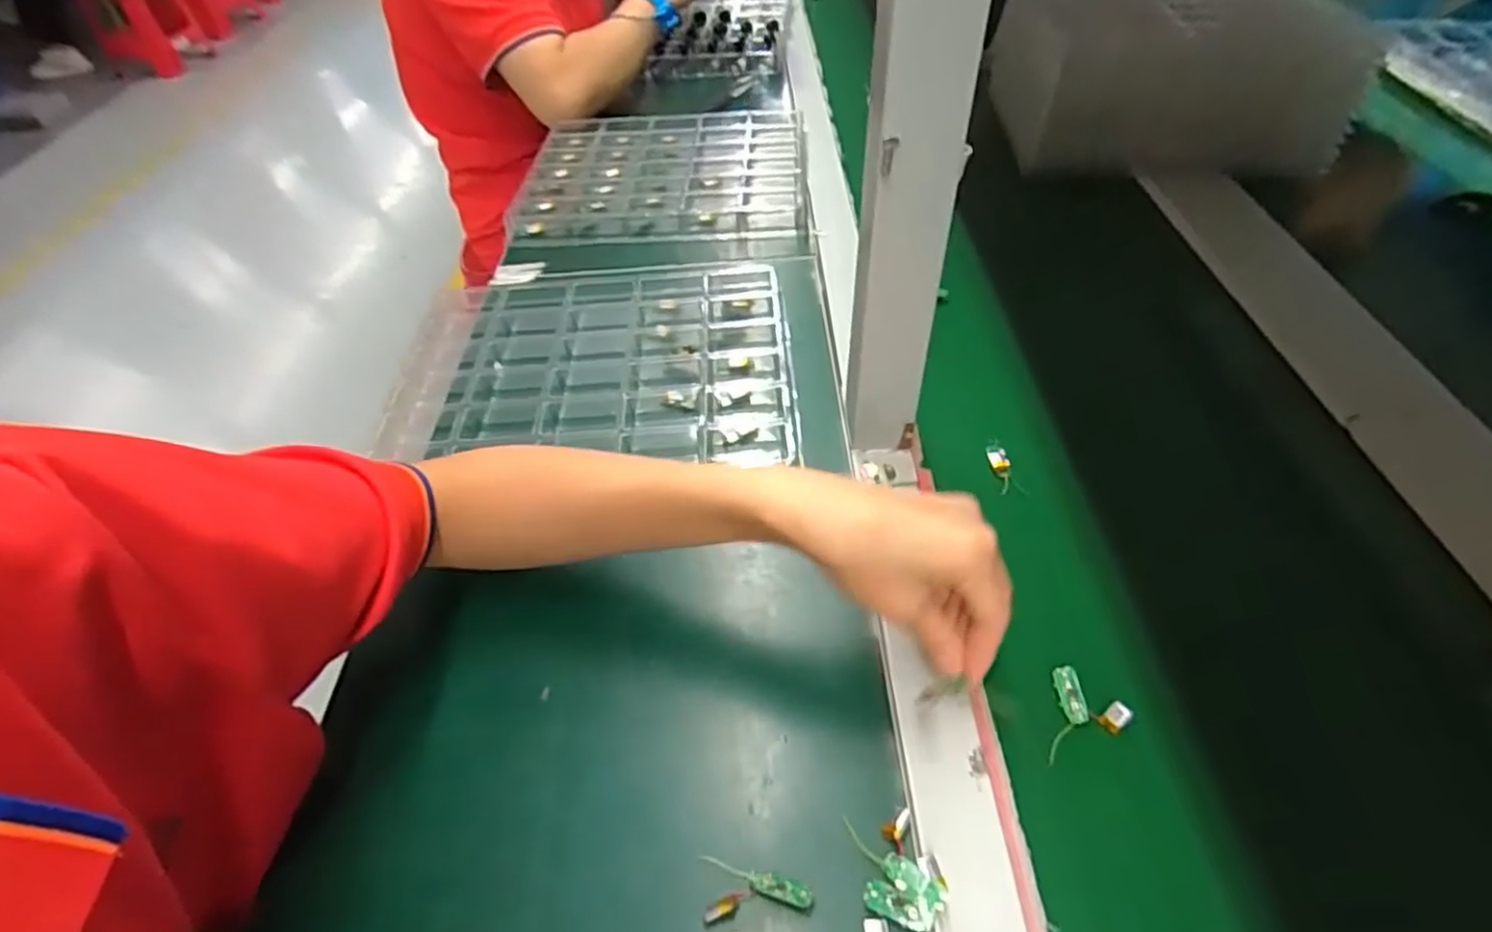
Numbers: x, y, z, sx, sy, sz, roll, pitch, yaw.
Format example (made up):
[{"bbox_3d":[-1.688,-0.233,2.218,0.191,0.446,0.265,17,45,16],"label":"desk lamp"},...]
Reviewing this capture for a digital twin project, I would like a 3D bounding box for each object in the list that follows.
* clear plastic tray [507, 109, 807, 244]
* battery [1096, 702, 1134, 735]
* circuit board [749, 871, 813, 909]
[{"bbox_3d":[-0.084,-0.325,0.773,0.290,0.024,0.234,1,48,4],"label":"clear plastic tray"},{"bbox_3d":[0.191,0.131,0.373,0.013,0.010,0.011,-34,54,-24],"label":"battery"},{"bbox_3d":[0.015,0.184,0.314,0.027,0.004,0.009,12,50,14],"label":"circuit board"}]

